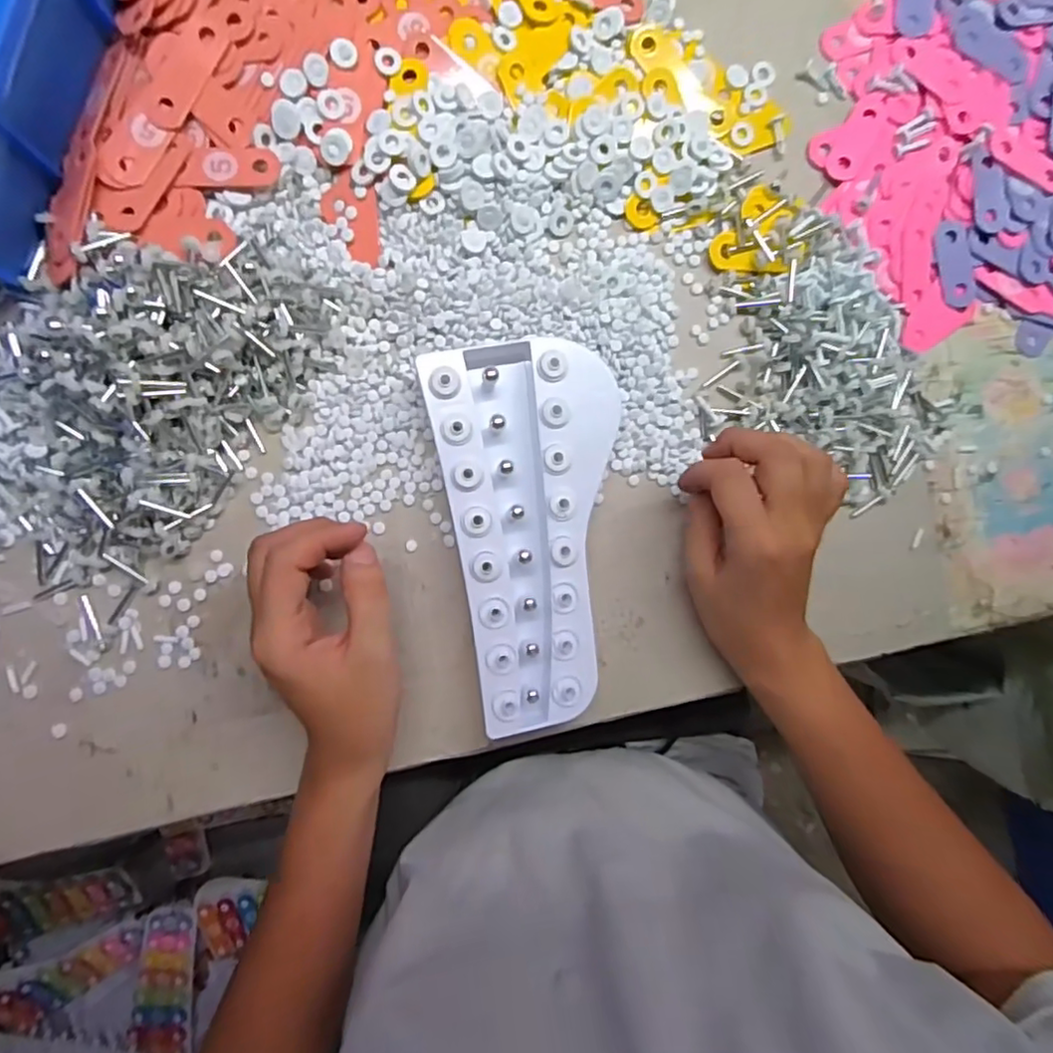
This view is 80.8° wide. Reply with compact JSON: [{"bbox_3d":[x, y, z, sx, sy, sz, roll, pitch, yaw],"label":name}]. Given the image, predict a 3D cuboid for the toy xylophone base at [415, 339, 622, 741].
[{"bbox_3d":[0.010,0.002,0.385,0.110,0.037,0.225,-11,93,-7],"label":"toy xylophone base"}]

